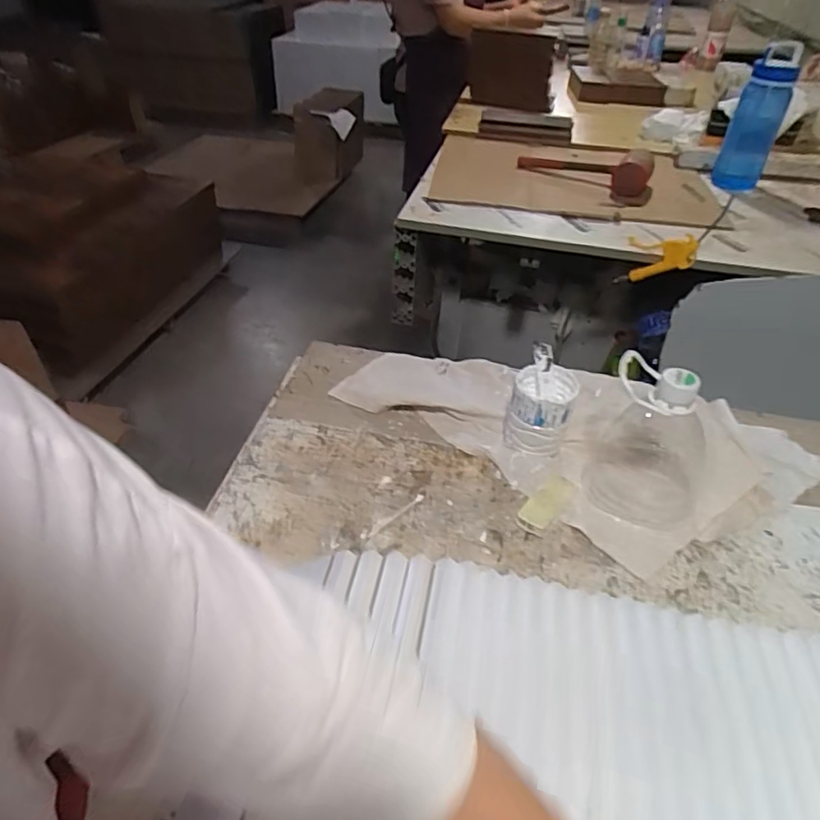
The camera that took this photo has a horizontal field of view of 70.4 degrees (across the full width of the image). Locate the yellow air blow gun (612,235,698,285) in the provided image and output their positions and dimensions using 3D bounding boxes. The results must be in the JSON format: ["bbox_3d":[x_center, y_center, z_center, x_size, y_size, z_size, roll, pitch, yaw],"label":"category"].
[{"bbox_3d":[0.456,-0.289,1.100,0.026,0.088,0.169,-34,11,-35],"label":"yellow air blow gun"}]

